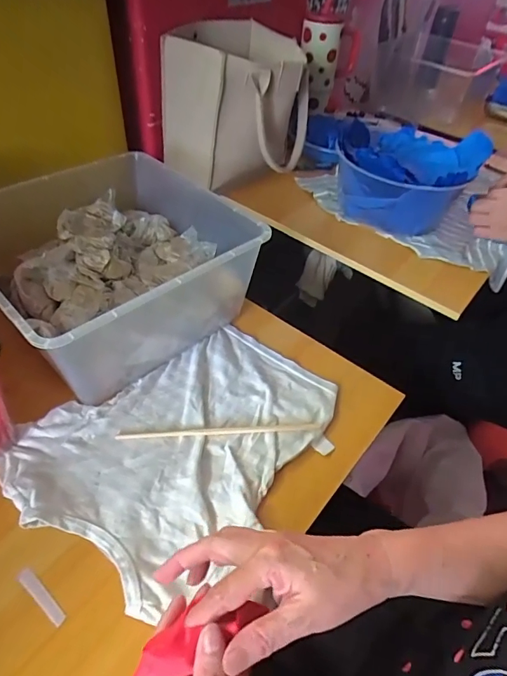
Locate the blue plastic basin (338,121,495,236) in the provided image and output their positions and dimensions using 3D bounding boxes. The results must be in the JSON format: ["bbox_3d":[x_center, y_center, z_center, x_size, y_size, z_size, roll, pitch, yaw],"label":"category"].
[{"bbox_3d":[0.245,-0.264,0.718,0.204,0.124,0.223,3,46,-3],"label":"blue plastic basin"}]

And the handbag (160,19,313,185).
[{"bbox_3d":[-0.034,-0.397,0.738,0.214,0.194,0.195,35,52,24],"label":"handbag"}]

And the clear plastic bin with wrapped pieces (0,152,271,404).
[{"bbox_3d":[-0.186,-0.094,0.560,0.293,0.139,0.299,-32,57,-31],"label":"clear plastic bin with wrapped pieces"}]

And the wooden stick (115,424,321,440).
[{"bbox_3d":[-0.037,0.103,0.480,0.223,0.006,0.009,0,47,-6],"label":"wooden stick"}]

